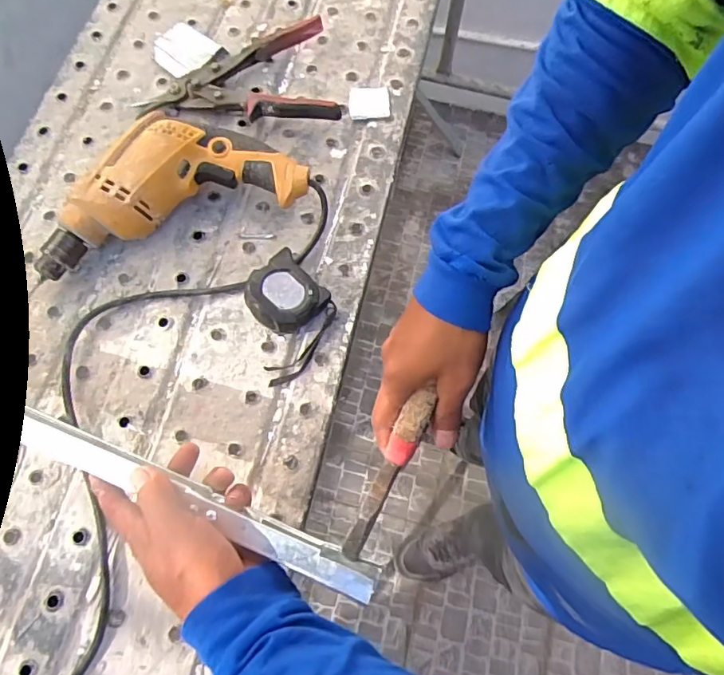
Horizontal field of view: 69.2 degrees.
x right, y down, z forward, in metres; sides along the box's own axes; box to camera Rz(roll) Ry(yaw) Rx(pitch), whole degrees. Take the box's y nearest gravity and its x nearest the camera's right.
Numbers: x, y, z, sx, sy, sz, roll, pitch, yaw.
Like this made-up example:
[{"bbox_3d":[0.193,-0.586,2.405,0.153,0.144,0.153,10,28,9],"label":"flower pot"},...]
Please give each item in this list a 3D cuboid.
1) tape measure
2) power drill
[{"bbox_3d":[-0.075,-0.040,0.501,0.061,0.041,0.069,38,73,11],"label":"tape measure"},{"bbox_3d":[-0.192,-0.155,0.528,0.263,0.072,0.127,-15,71,-7],"label":"power drill"}]

